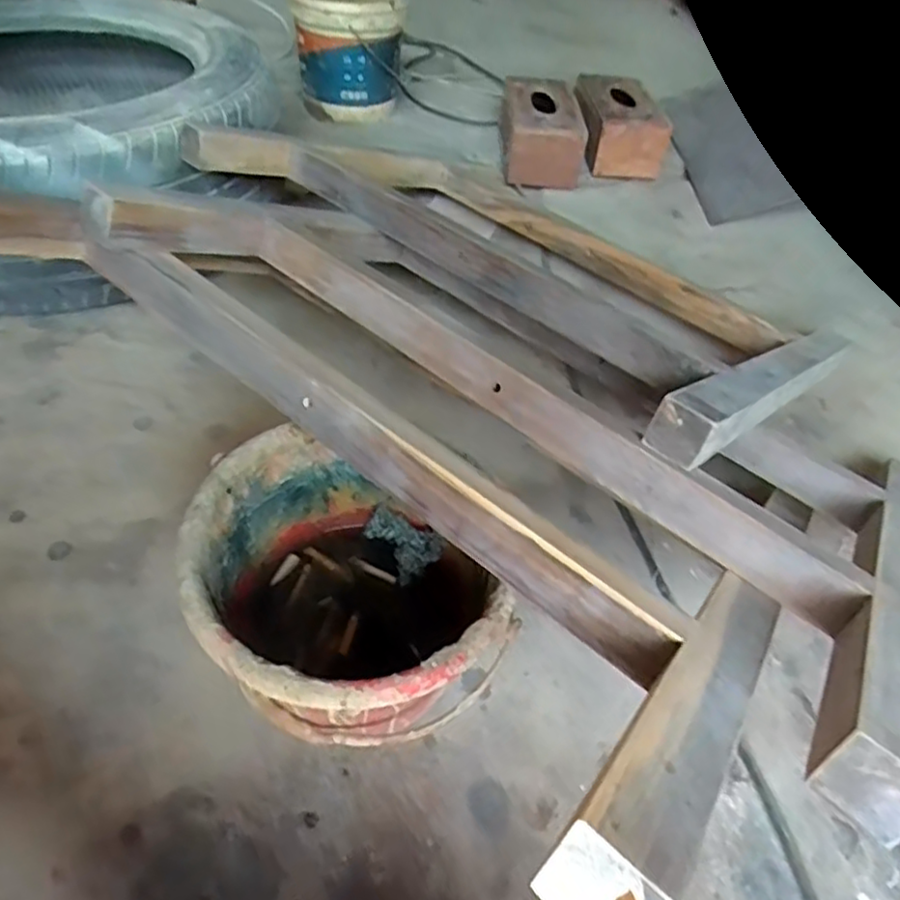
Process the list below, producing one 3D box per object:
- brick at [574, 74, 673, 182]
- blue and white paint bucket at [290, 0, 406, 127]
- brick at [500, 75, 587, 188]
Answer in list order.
[{"bbox_3d":[0.315,-0.635,1.289,0.147,0.088,0.251,0,48,-7],"label":"brick"},{"bbox_3d":[-0.199,-0.791,1.320,0.210,0.187,0.241,-3,49,-9],"label":"blue and white paint bucket"},{"bbox_3d":[0.162,-0.592,1.239,0.139,0.103,0.267,2,48,-5],"label":"brick"}]

